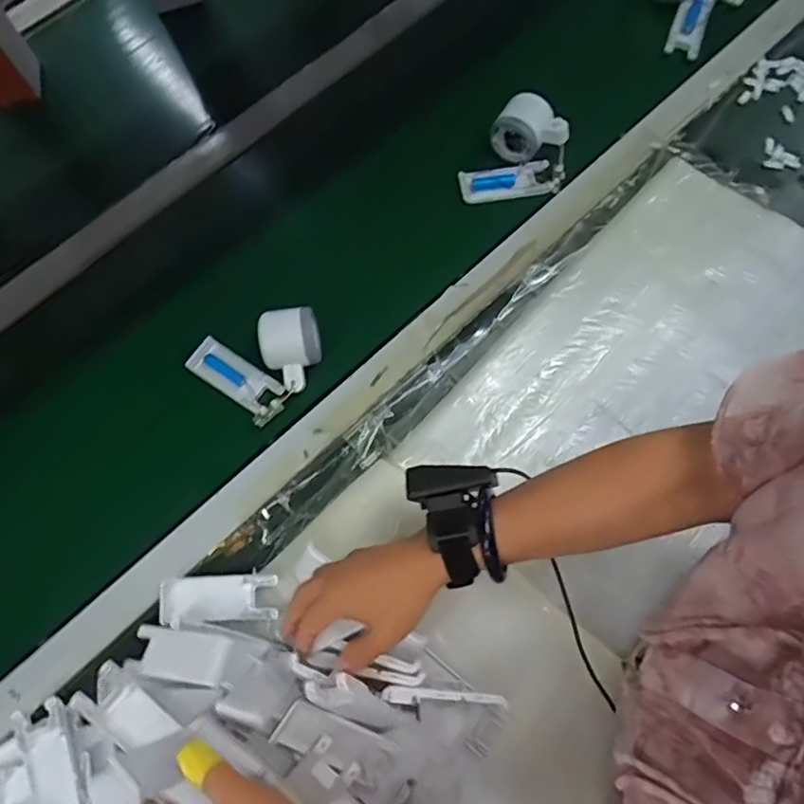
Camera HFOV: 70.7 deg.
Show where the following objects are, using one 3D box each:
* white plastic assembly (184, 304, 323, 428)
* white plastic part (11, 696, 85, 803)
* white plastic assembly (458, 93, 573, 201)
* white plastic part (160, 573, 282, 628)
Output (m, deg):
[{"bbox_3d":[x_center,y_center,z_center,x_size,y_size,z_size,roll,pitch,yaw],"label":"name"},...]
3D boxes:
[{"bbox_3d":[-0.150,-0.055,0.590,0.128,0.052,0.128,-3,77,13],"label":"white plastic assembly"},{"bbox_3d":[-0.295,0.307,0.476,0.040,0.016,0.102,-22,75,-6],"label":"white plastic part"},{"bbox_3d":[0.135,-0.277,0.642,0.106,0.066,0.104,27,76,7],"label":"white plastic assembly"},{"bbox_3d":[-0.167,0.180,0.520,0.104,0.027,0.039,-2,74,-1],"label":"white plastic part"}]

